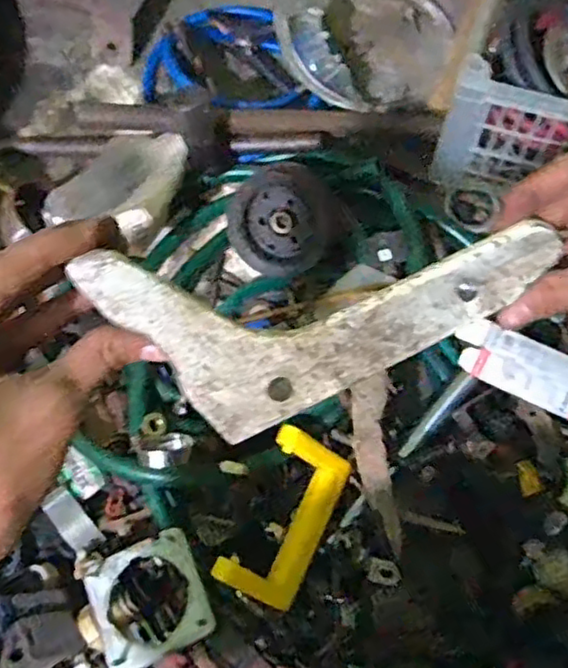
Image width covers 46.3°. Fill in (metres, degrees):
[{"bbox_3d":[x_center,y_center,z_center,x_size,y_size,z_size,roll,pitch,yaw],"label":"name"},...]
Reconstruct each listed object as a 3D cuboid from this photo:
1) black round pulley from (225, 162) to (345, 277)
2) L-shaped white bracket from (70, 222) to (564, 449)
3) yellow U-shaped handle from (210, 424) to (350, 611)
[{"bbox_3d":[0.002,-0.114,0.662,0.103,0.043,0.103,-10,103,13],"label":"black round pulley"},{"bbox_3d":[0.024,-0.001,0.283,0.200,0.004,0.076,-6,106,-14],"label":"L-shaped white bracket"},{"bbox_3d":[0.002,0.150,0.547,0.075,0.015,0.133,33,72,-19],"label":"yellow U-shaped handle"}]

